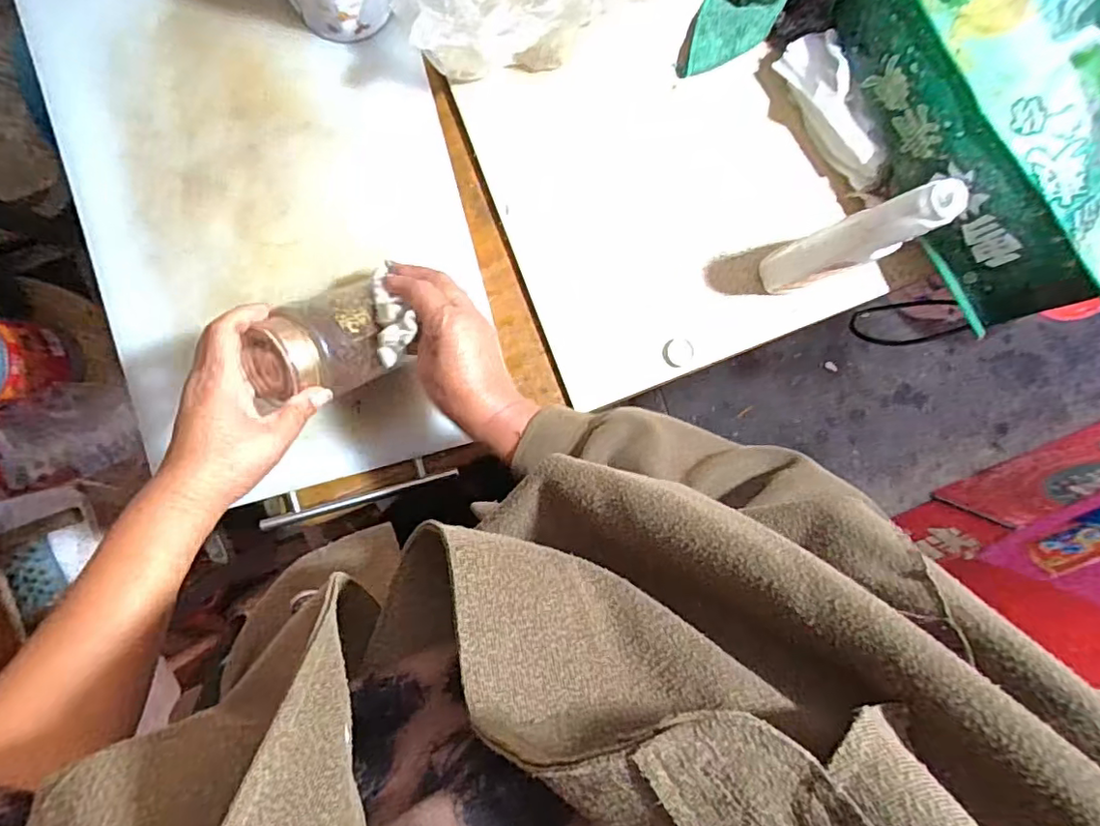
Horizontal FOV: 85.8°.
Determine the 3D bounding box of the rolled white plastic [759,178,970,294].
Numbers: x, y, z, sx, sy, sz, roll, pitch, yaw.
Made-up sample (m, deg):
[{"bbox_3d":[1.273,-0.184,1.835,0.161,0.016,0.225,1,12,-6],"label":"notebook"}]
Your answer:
[{"bbox_3d":[0.261,-0.147,0.528,0.058,0.216,0.049,-17,96,-5],"label":"rolled white plastic"}]

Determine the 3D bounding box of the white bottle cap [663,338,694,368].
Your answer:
[{"bbox_3d":[0.134,-0.062,0.617,0.031,0.011,0.028,-7,95,-6],"label":"white bottle cap"}]

